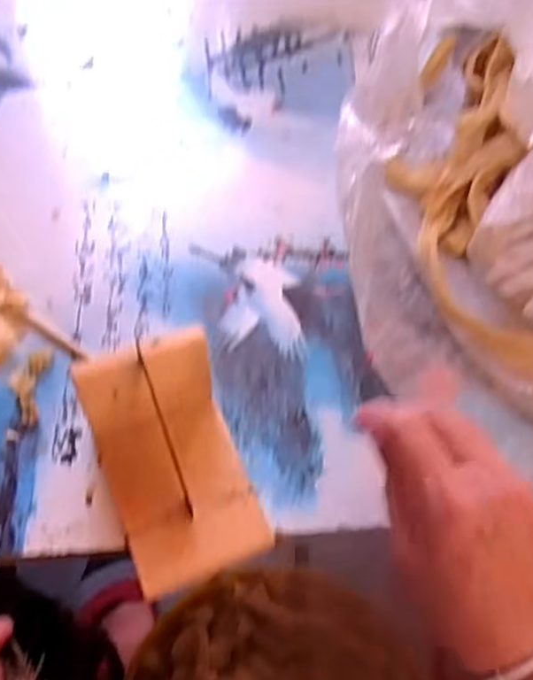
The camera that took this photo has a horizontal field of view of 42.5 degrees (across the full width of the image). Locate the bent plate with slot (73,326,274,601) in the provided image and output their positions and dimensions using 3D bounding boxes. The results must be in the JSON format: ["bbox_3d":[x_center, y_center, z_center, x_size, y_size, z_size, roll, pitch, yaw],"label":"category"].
[{"bbox_3d":[-0.050,0.063,0.371,0.073,0.066,0.122,-19,58,-14],"label":"bent plate with slot"}]

